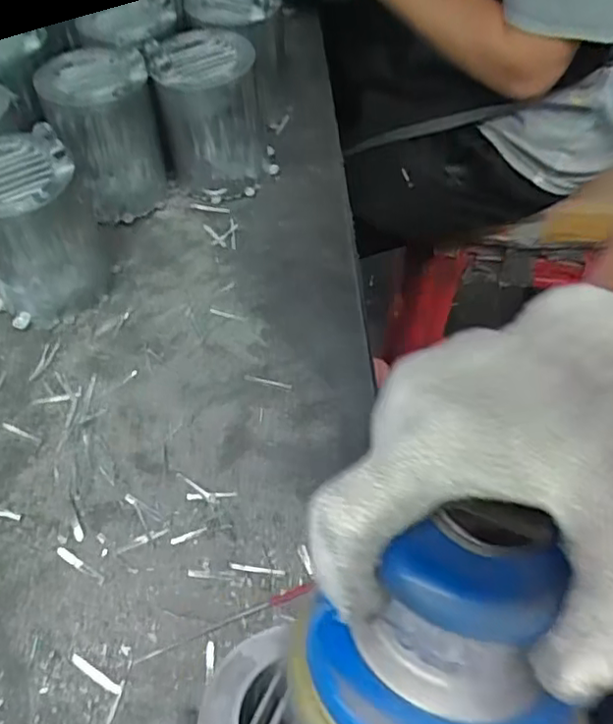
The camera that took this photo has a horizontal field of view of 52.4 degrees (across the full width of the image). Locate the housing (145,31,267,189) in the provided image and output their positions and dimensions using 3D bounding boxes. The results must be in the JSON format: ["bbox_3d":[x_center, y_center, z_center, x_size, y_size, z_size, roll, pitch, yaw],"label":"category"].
[{"bbox_3d":[-0.081,-0.219,0.544,0.086,0.113,0.092,-12,56,-5],"label":"housing"}]

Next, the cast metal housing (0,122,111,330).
[{"bbox_3d":[-0.209,-0.105,0.470,0.090,0.121,0.099,-25,58,-14],"label":"cast metal housing"}]

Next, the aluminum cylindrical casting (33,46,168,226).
[{"bbox_3d":[-0.167,-0.192,0.531,0.080,0.115,0.075,-1,55,2],"label":"aluminum cylindrical casting"}]

